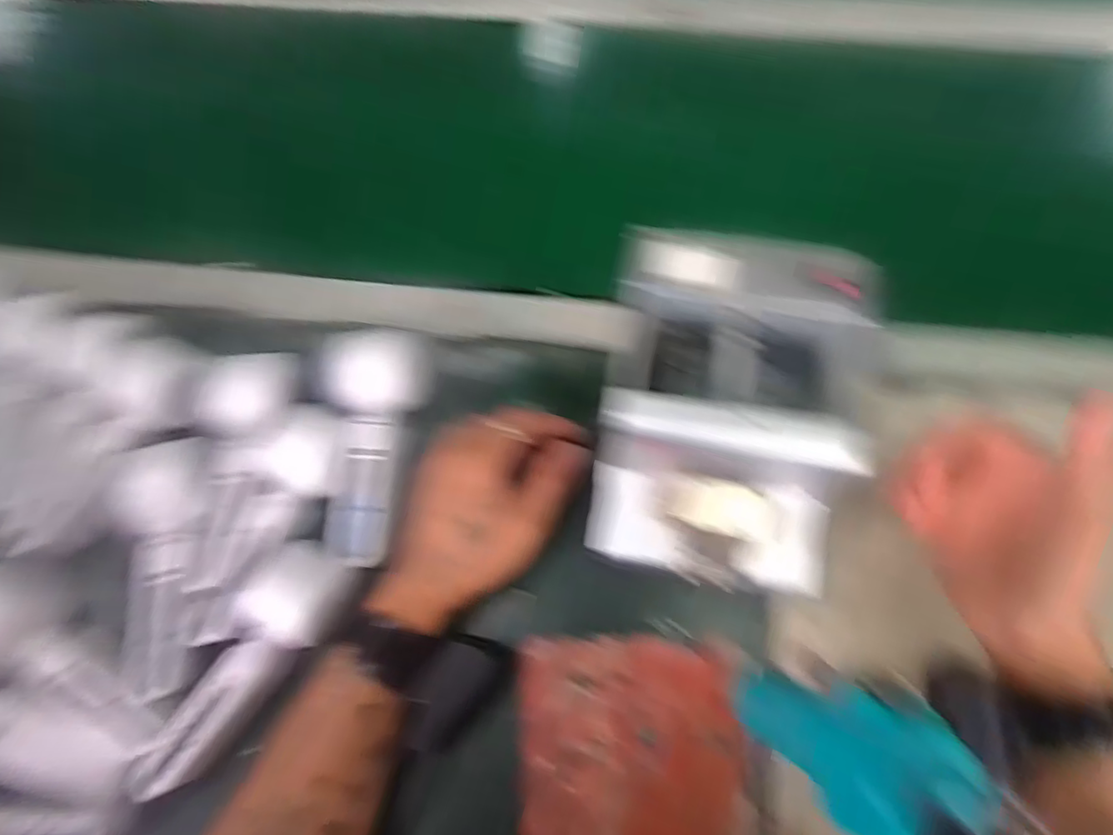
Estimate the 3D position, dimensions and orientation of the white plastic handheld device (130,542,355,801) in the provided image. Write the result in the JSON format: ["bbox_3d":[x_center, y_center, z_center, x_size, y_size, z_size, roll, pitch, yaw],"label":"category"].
[{"bbox_3d":[-0.202,0.159,0.415,0.057,0.028,0.172,32,76,12],"label":"white plastic handheld device"}]

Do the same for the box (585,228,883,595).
[{"bbox_3d":[0.094,0.004,0.380,0.135,0.117,0.172,8,72,5],"label":"box"}]

